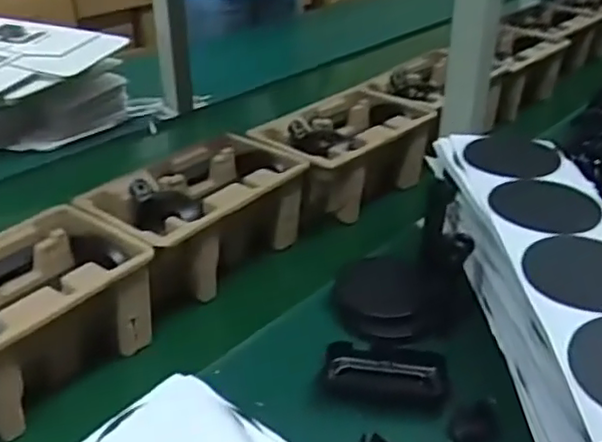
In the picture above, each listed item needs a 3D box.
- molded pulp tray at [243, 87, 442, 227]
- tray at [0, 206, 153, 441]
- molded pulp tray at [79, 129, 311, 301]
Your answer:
[{"bbox_3d":[0.053,-0.083,0.854,0.152,0.106,0.229,22,37,38],"label":"molded pulp tray"},{"bbox_3d":[-0.253,0.094,0.565,0.147,0.107,0.222,18,34,34],"label":"tray"},{"bbox_3d":[-0.113,-0.001,0.720,0.141,0.104,0.229,20,35,36],"label":"molded pulp tray"}]

